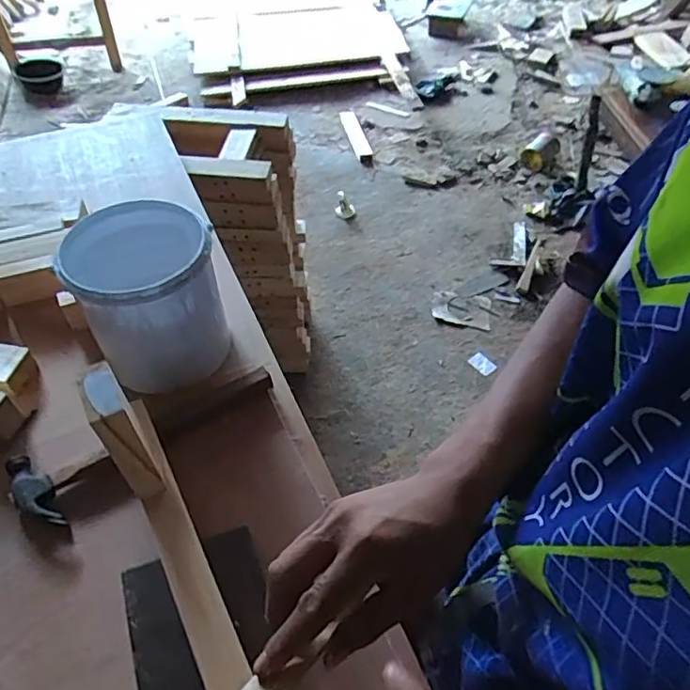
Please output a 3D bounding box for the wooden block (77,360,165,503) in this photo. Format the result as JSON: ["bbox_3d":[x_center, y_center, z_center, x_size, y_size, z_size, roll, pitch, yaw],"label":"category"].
[{"bbox_3d":[-0.206,0.084,0.529,0.034,0.149,0.054,-28,55,-21],"label":"wooden block"}]

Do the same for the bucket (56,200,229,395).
[{"bbox_3d":[-0.255,-0.062,0.752,0.173,0.180,0.176,0,50,0],"label":"bucket"}]

